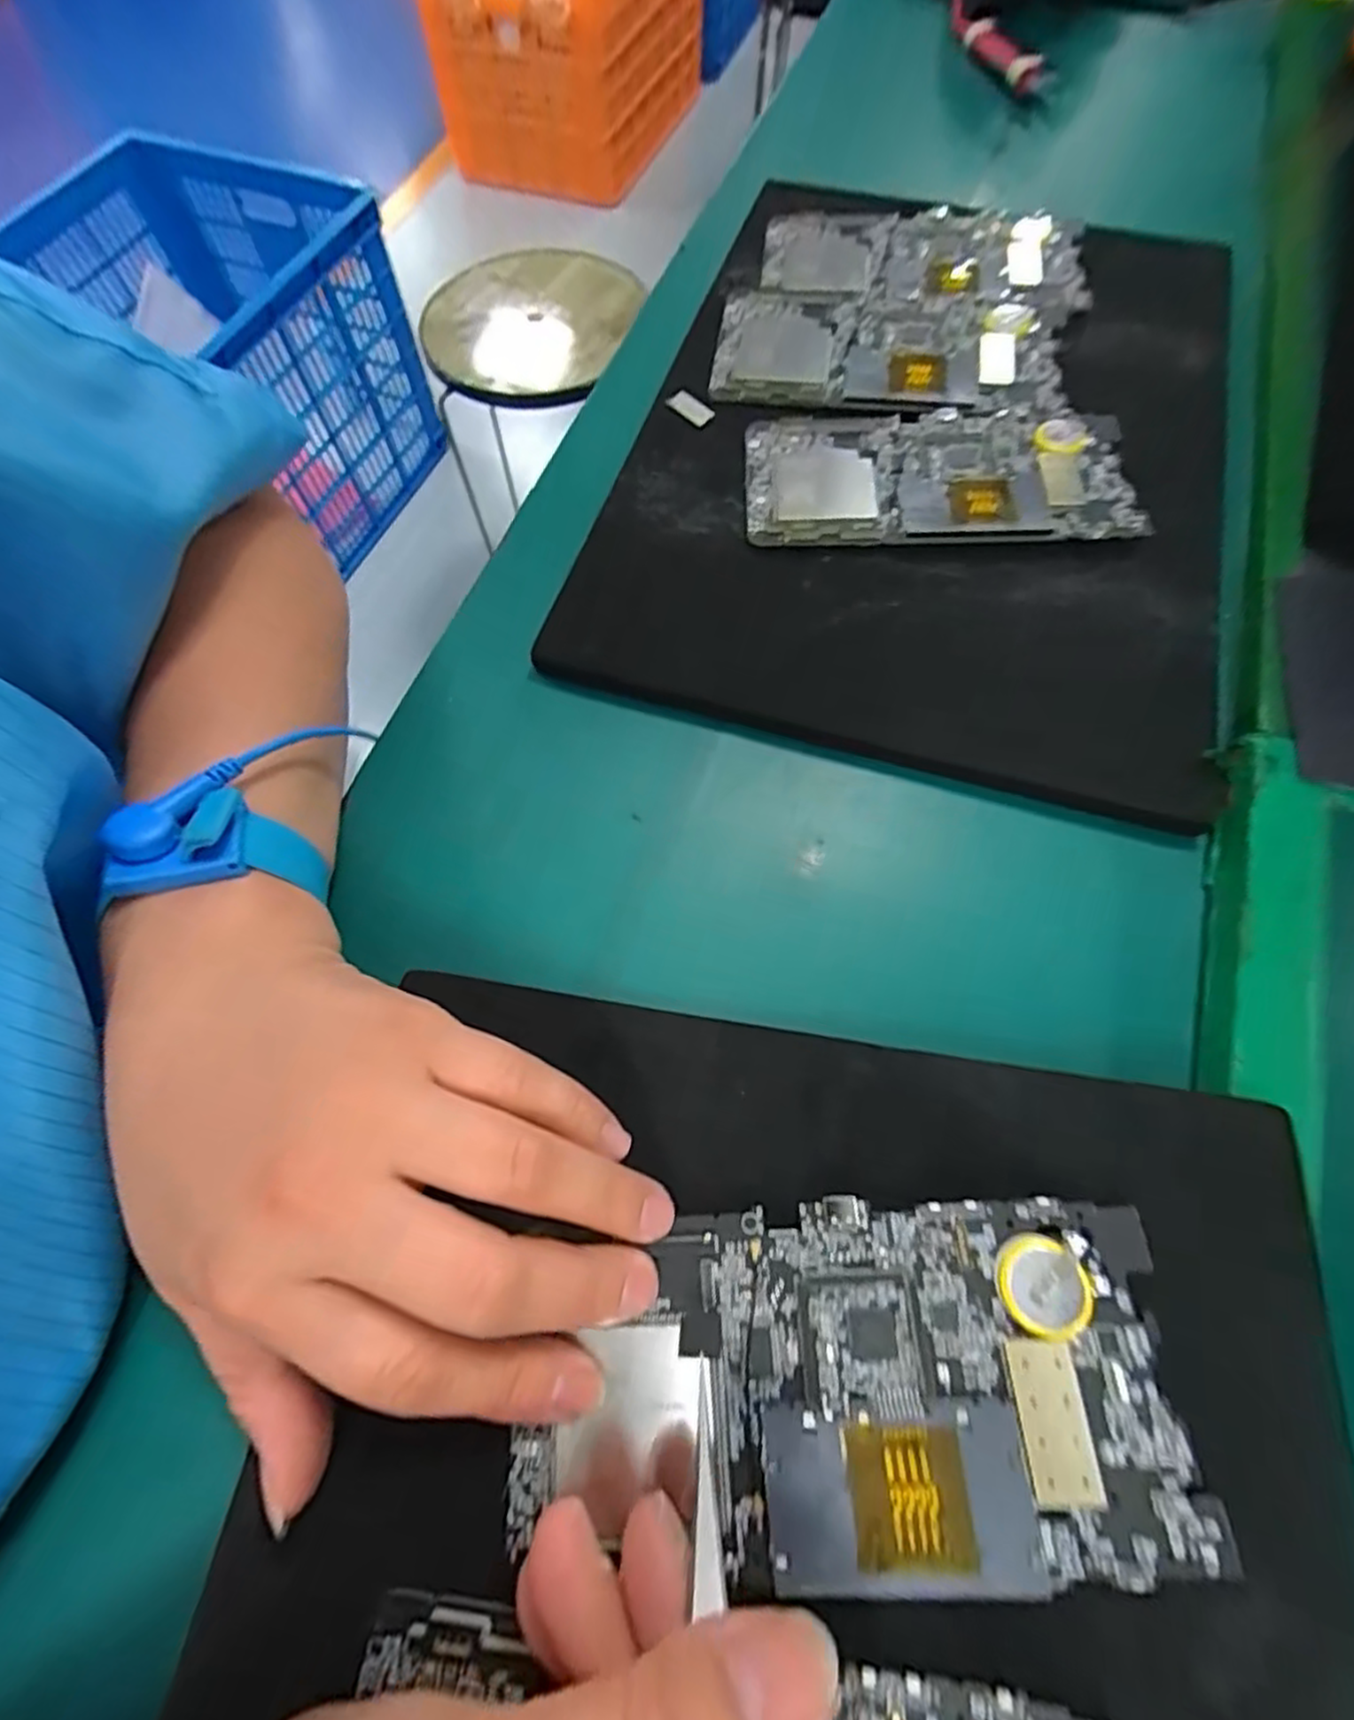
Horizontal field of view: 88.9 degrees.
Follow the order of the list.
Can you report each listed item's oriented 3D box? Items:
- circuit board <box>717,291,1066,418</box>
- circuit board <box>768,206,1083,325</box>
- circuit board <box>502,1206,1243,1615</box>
[{"bbox_3d":[0.093,-0.234,0.320,0.151,0.015,0.072,12,68,6],"label":"circuit board"},{"bbox_3d":[0.119,-0.300,0.347,0.156,0.012,0.084,13,66,12],"label":"circuit board"},{"bbox_3d":[0.037,0.123,0.162,0.150,0.012,0.073,-5,63,6],"label":"circuit board"}]

